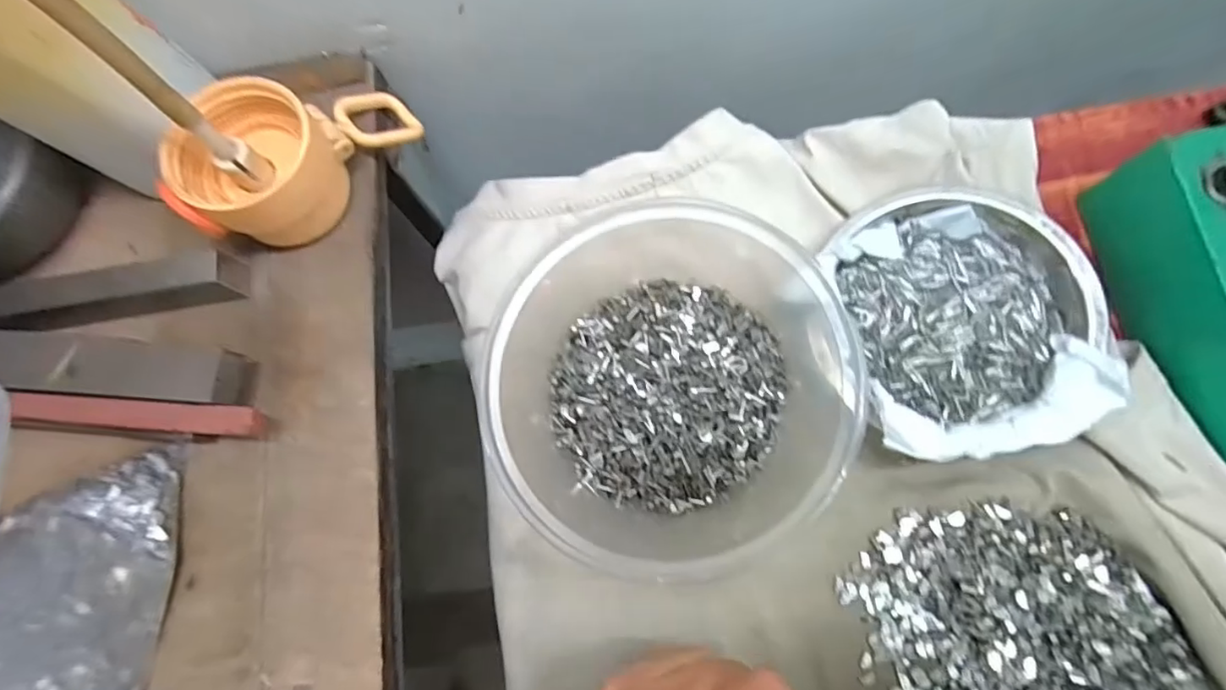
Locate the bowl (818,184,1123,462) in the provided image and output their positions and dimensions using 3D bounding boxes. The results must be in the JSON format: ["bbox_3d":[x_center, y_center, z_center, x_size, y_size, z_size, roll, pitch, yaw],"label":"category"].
[{"bbox_3d":[0.156,-0.013,0.262,0.114,0.038,0.122,-10,76,2],"label":"bowl"}]

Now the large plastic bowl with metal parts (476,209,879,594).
[{"bbox_3d":[0.031,0.019,0.248,0.158,0.061,0.155,-1,77,4],"label":"large plastic bowl with metal parts"}]

